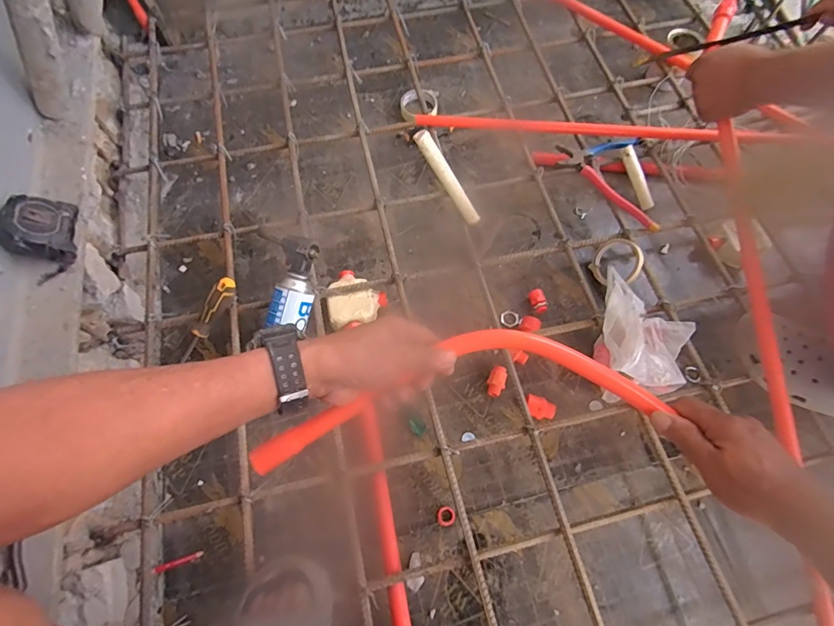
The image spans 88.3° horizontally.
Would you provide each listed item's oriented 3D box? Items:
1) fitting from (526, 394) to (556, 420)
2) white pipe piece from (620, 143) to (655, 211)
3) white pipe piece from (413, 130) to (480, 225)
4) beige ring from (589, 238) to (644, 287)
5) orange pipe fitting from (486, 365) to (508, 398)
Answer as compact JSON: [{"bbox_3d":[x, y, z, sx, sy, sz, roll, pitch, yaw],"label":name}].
[{"bbox_3d":[0.202,0.160,0.715,0.050,0.030,0.035,25,69,10],"label":"fitting"},{"bbox_3d":[0.449,-0.275,0.876,0.019,0.025,0.133,-29,102,-12],"label":"white pipe piece"},{"bbox_3d":[0.056,-0.234,0.754,0.019,0.195,0.023,10,59,48],"label":"white pipe piece"},{"bbox_3d":[0.376,-0.093,0.805,0.089,0.016,0.089,-9,77,42],"label":"beige ring"},{"bbox_3d":[0.137,0.118,0.736,0.030,0.026,0.051,22,68,9],"label":"orange pipe fitting"}]

